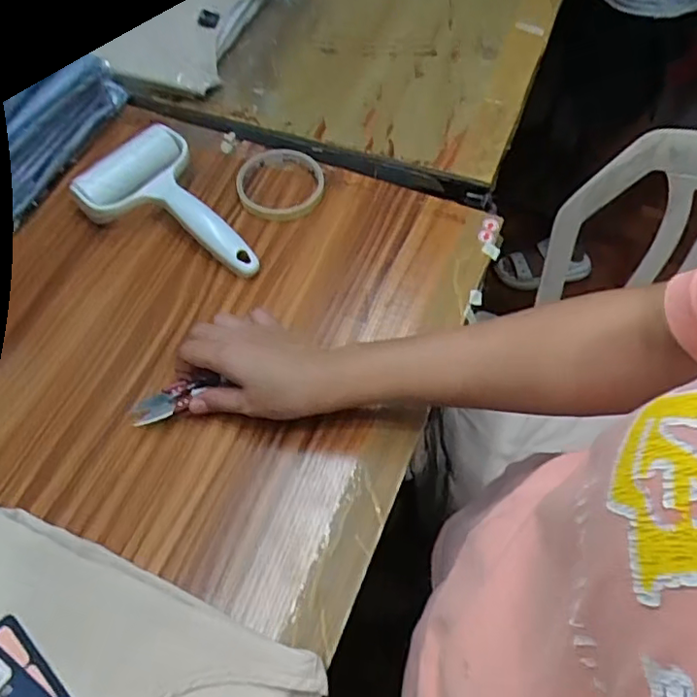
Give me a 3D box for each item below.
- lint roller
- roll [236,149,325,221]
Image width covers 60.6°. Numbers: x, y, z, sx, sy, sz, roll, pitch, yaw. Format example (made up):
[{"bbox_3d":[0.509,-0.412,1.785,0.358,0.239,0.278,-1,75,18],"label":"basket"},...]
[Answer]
[{"bbox_3d":[-0.170,-0.120,0.544,0.111,0.045,0.182,-30,65,-17],"label":"lint roller"},{"bbox_3d":[-0.066,-0.162,0.583,0.084,0.016,0.085,0,60,-1],"label":"roll"}]

